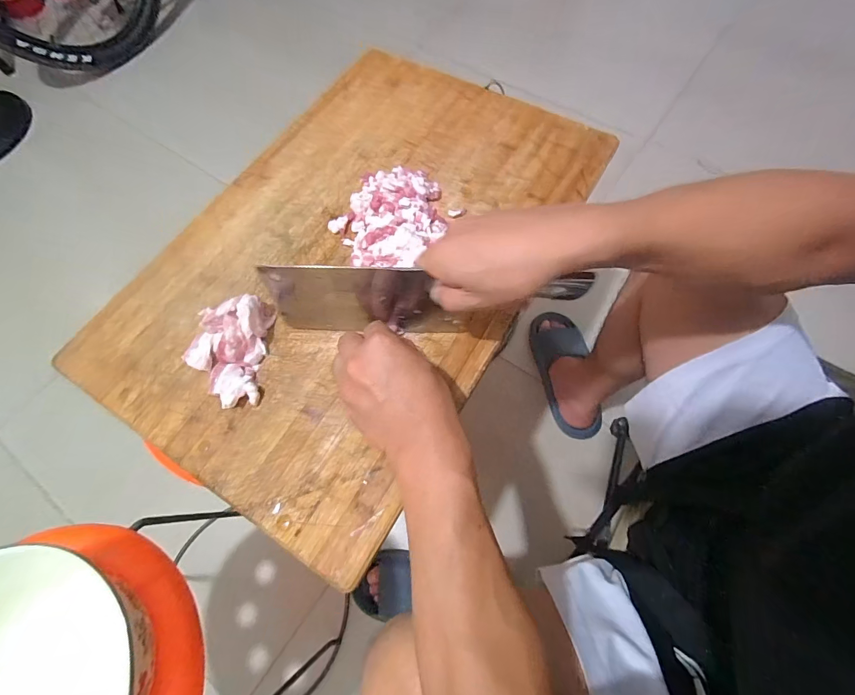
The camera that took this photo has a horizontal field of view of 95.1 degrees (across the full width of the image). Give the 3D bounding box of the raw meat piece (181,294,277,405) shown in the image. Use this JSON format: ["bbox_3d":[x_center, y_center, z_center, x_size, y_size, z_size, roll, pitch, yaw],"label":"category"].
[{"bbox_3d":[-0.199,0.001,0.383,0.075,0.033,0.106,1,67,2],"label":"raw meat piece"}]

